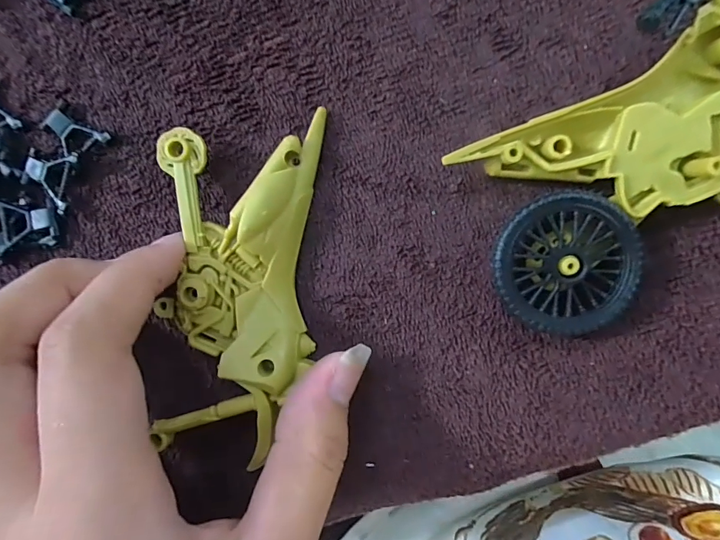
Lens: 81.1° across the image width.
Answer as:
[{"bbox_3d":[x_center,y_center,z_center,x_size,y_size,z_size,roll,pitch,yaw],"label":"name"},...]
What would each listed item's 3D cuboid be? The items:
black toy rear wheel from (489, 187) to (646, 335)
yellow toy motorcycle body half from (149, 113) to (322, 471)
[{"bbox_3d":[0.056,-0.002,0.116,0.036,0.010,0.037,0,93,7],"label":"black toy rear wheel"},{"bbox_3d":[-0.036,0.004,0.124,0.042,0.014,0.093,3,93,7],"label":"yellow toy motorcycle body half"}]

